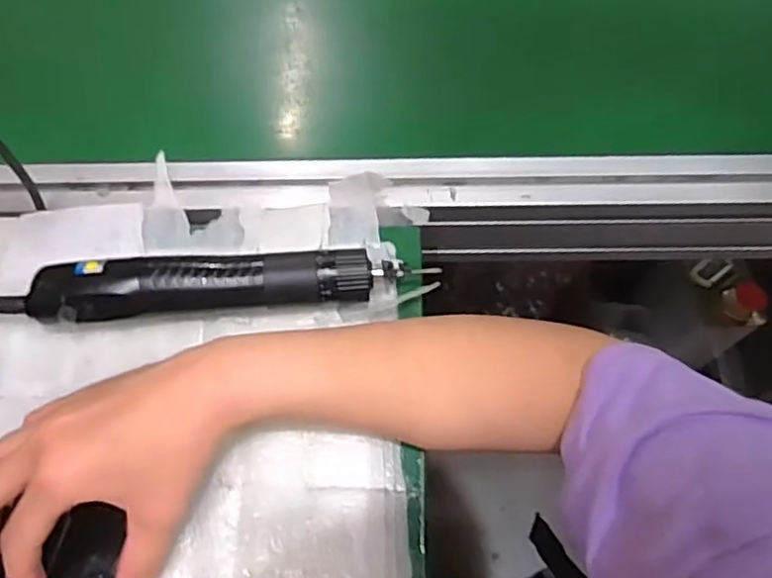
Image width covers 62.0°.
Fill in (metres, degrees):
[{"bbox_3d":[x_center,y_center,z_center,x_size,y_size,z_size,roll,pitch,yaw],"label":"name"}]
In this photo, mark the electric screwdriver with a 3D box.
[{"bbox_3d":[-0.093,0.000,0.388,0.220,0.037,0.030,-3,65,-4],"label":"electric screwdriver"}]

